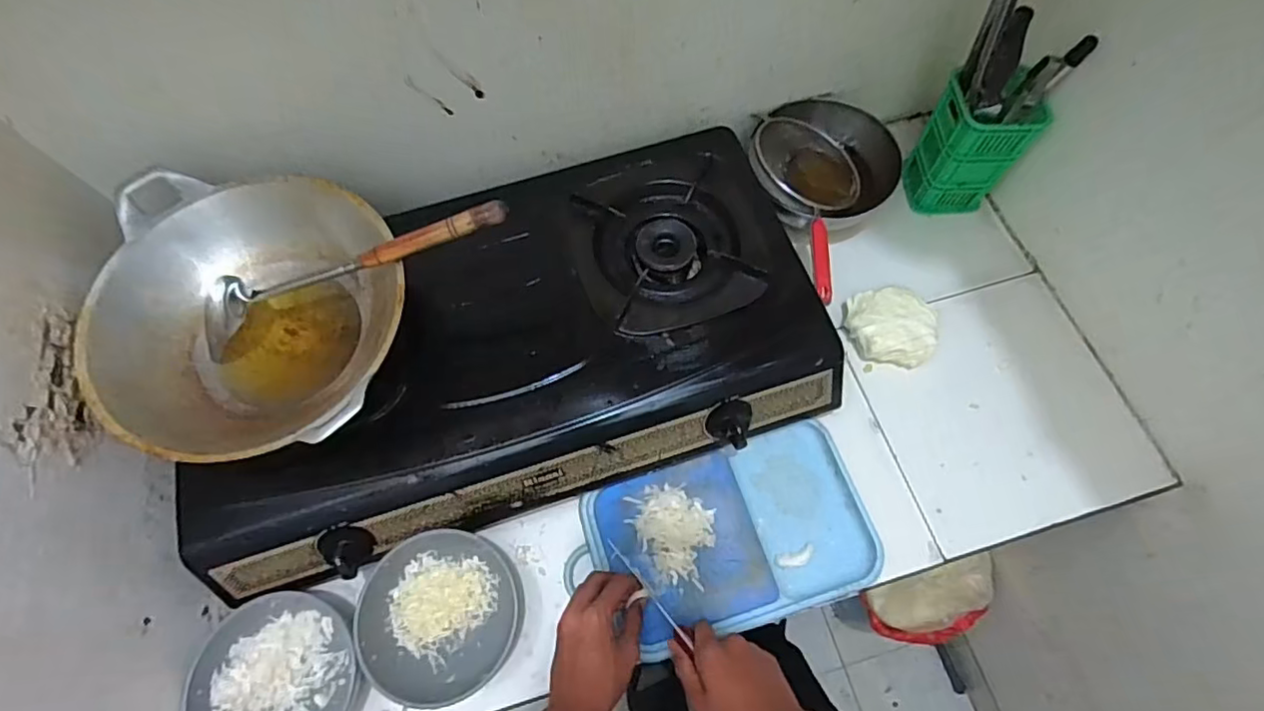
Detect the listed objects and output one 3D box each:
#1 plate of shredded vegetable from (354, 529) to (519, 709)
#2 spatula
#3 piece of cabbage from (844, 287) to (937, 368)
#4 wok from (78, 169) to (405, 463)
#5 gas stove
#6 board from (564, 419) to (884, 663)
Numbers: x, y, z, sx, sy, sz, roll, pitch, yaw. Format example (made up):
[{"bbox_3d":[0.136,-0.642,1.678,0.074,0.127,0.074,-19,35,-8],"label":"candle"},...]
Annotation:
[{"bbox_3d":[-0.202,0.269,0.626,0.144,0.066,0.157,-1,67,2],"label":"plate of shredded vegetable"},{"bbox_3d":[-0.286,-0.085,0.585,0.348,0.045,0.061,-19,67,8],"label":"spatula"},{"bbox_3d":[0.330,-0.035,0.766,0.099,0.049,0.099,0,67,2],"label":"piece of cabbage"},{"bbox_3d":[-0.366,-0.032,0.598,0.287,0.109,0.278,7,68,5],"label":"wok"},{"bbox_3d":[-0.136,-0.009,0.675,0.681,0.101,0.349,-20,68,-6],"label":"gas stove"},{"bbox_3d":[0.104,0.201,0.664,0.316,0.032,0.187,-17,68,-5],"label":"board"}]

